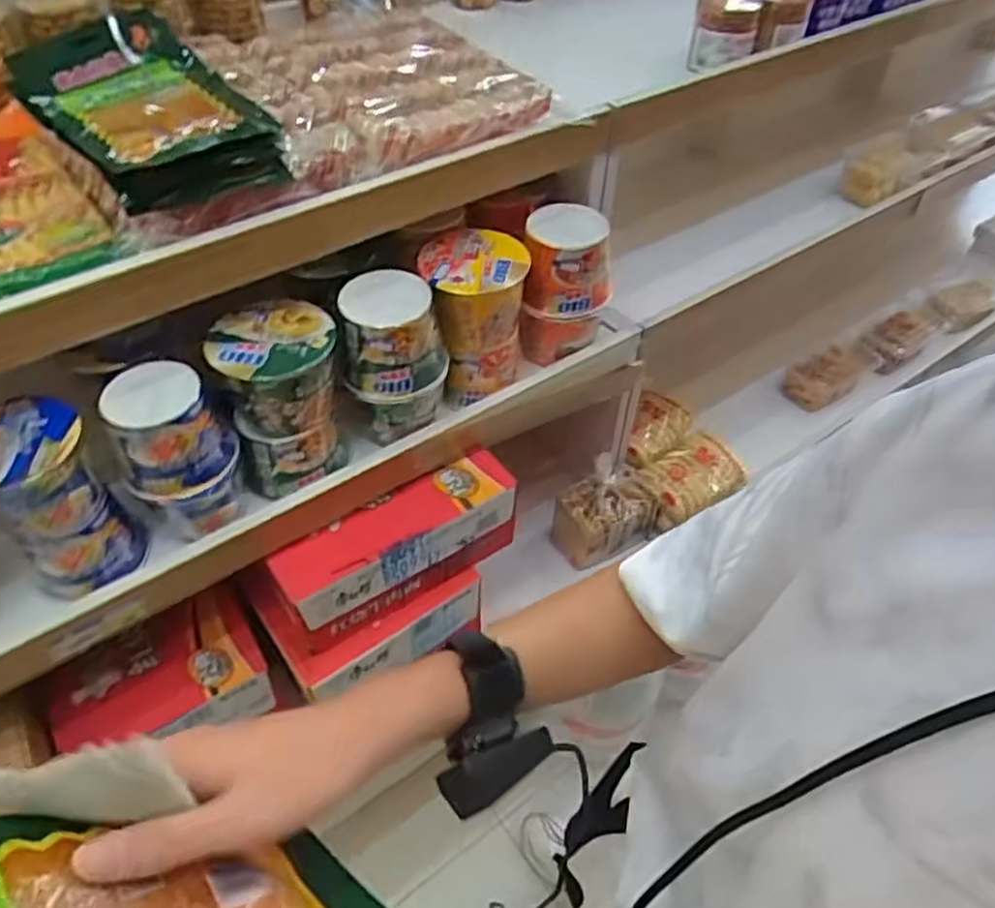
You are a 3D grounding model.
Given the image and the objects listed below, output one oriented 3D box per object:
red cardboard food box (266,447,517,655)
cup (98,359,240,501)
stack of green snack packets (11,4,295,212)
[{"bbox_3d":[-0.133,0.127,1.020,0.334,0.135,0.098,-27,54,-23],"label":"red cardboard food box"},{"bbox_3d":[-0.373,-0.024,0.825,0.107,0.116,0.112,-3,48,-4],"label":"cup"},{"bbox_3d":[-0.410,-0.406,0.837,0.207,0.097,0.316,-30,55,-25],"label":"stack of green snack packets"}]

